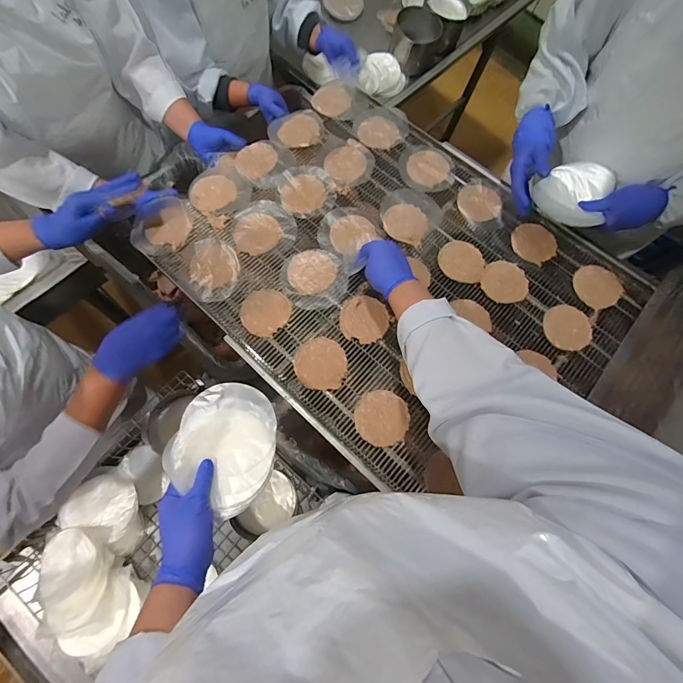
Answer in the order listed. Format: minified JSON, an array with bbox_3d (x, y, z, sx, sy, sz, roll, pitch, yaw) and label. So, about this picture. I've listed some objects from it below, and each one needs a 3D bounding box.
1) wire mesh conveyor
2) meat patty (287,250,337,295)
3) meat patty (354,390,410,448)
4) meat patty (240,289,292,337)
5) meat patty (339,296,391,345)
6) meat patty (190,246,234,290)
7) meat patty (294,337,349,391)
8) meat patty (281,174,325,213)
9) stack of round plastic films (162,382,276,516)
[{"bbox_3d":[0.086,-0.149,0.706,0.792,0.026,0.617,43,74,13],"label":"wire mesh conveyor"},{"bbox_3d":[-0.055,-0.129,0.689,0.087,0.009,0.086,1,70,-2],"label":"meat patty"},{"bbox_3d":[0.065,0.124,0.602,0.085,0.008,0.087,1,70,-2],"label":"meat patty"},{"bbox_3d":[-0.134,-0.052,0.659,0.080,0.013,0.086,43,74,13],"label":"meat patty"},{"bbox_3d":[0.041,-0.039,0.662,0.087,0.008,0.085,1,70,-2],"label":"meat patty"},{"bbox_3d":[-0.239,-0.136,0.688,0.077,0.009,0.080,1,70,-2],"label":"meat patty"},{"bbox_3d":[-0.035,0.036,0.629,0.087,0.013,0.090,1,70,-2],"label":"meat patty"},{"bbox_3d":[-0.077,-0.299,0.750,0.083,0.008,0.090,1,70,-2],"label":"meat patty"},{"bbox_3d":[-0.152,0.134,0.489,0.133,0.017,0.154,20,70,5],"label":"stack of round plastic films"}]

